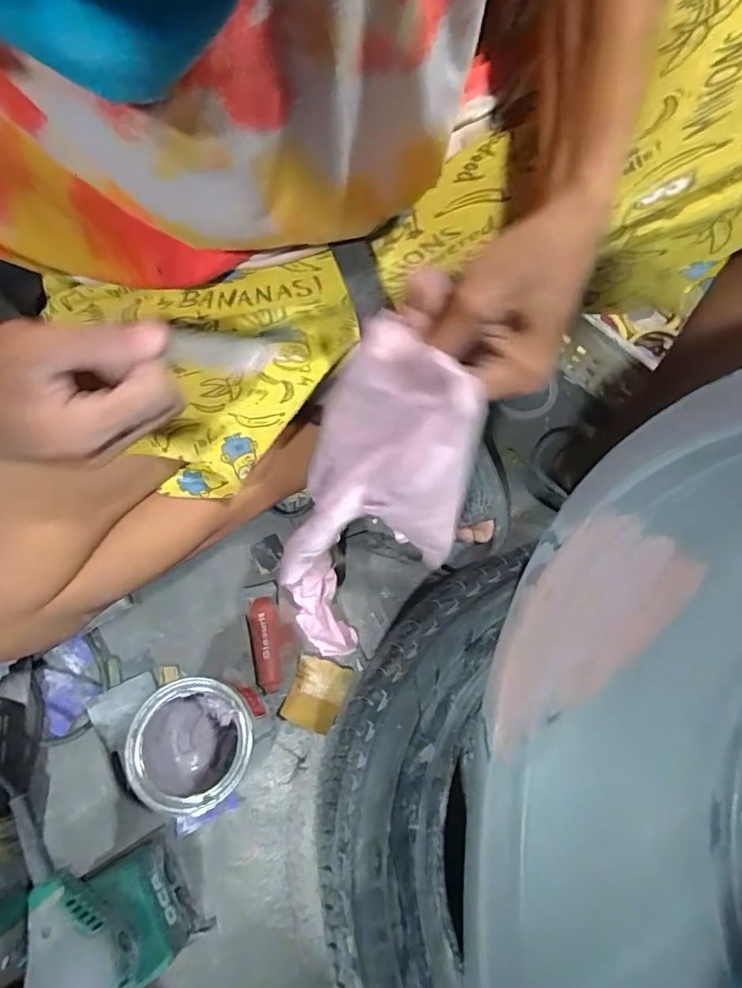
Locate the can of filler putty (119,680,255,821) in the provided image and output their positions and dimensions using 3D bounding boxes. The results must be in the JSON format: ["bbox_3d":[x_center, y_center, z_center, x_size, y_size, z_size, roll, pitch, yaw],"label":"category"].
[{"bbox_3d":[-0.159,0.230,0.491,0.106,0.129,0.098,1,70,-1],"label":"can of filler putty"}]

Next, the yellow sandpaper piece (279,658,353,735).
[{"bbox_3d":[-0.059,0.218,0.565,0.058,0.011,0.070,19,71,5],"label":"yellow sandpaper piece"}]

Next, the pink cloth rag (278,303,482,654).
[{"bbox_3d":[0.002,0.000,0.391,0.127,0.267,0.089,37,43,11],"label":"pink cloth rag"}]

